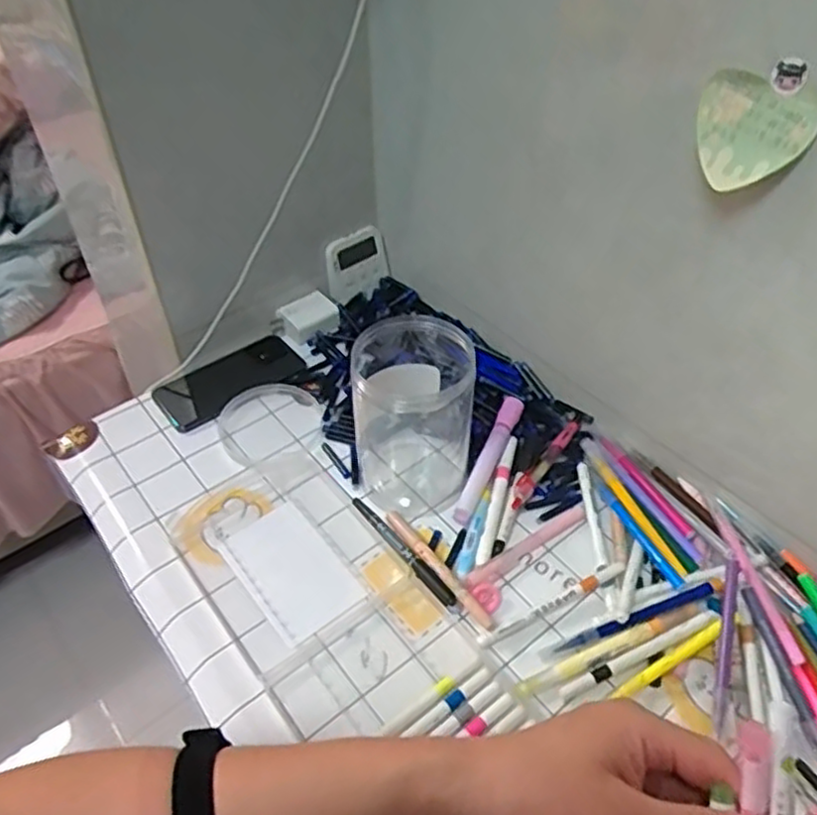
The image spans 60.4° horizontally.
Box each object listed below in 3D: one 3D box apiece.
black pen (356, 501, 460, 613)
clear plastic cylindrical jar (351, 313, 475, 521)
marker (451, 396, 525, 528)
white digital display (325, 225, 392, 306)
[{"bbox_3d":[-0.005,0.117,0.582,0.012,0.013,0.138,-30,53,-24],"label":"black pen"},{"bbox_3d":[0.002,0.000,0.595,0.094,0.153,0.113,-6,42,-3],"label":"clear plastic cylindrical jar"},{"bbox_3d":[0.074,0.045,0.635,0.018,0.024,0.134,18,50,18],"label":"marker"},{"bbox_3d":[-0.058,-0.161,0.805,0.076,0.073,0.007,-25,29,-21],"label":"white digital display"}]

